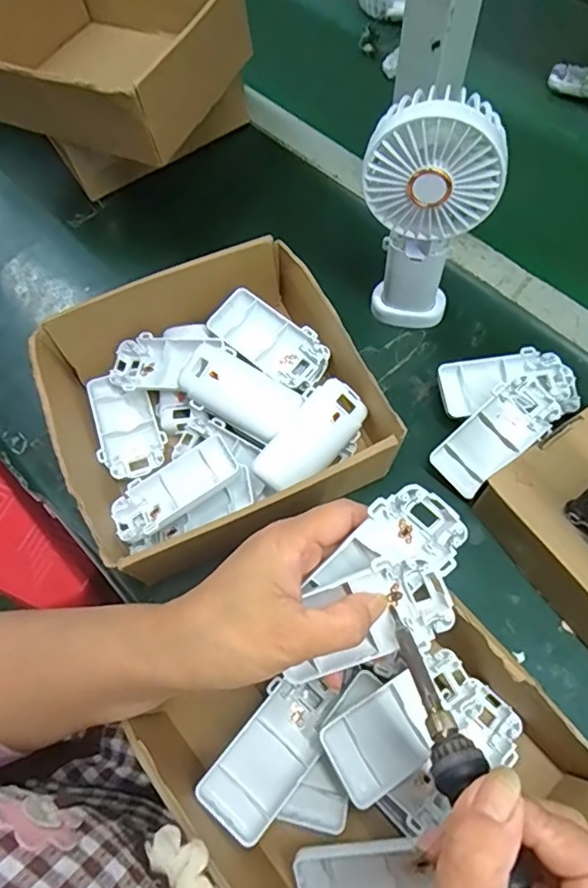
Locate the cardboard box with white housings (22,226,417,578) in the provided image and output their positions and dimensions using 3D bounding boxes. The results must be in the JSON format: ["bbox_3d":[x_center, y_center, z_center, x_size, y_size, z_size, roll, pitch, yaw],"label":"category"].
[{"bbox_3d":[-0.059,-0.027,0.414,0.219,0.075,0.219,-28,66,-10],"label":"cardboard box with white housings"}]

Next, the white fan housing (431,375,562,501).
[{"bbox_3d":[0.150,-0.006,0.403,0.097,0.016,0.049,-41,95,1],"label":"white fan housing"}]

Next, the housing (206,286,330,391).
[{"bbox_3d":[-0.019,-0.083,0.434,0.100,0.019,0.046,36,72,18],"label":"housing"}]

